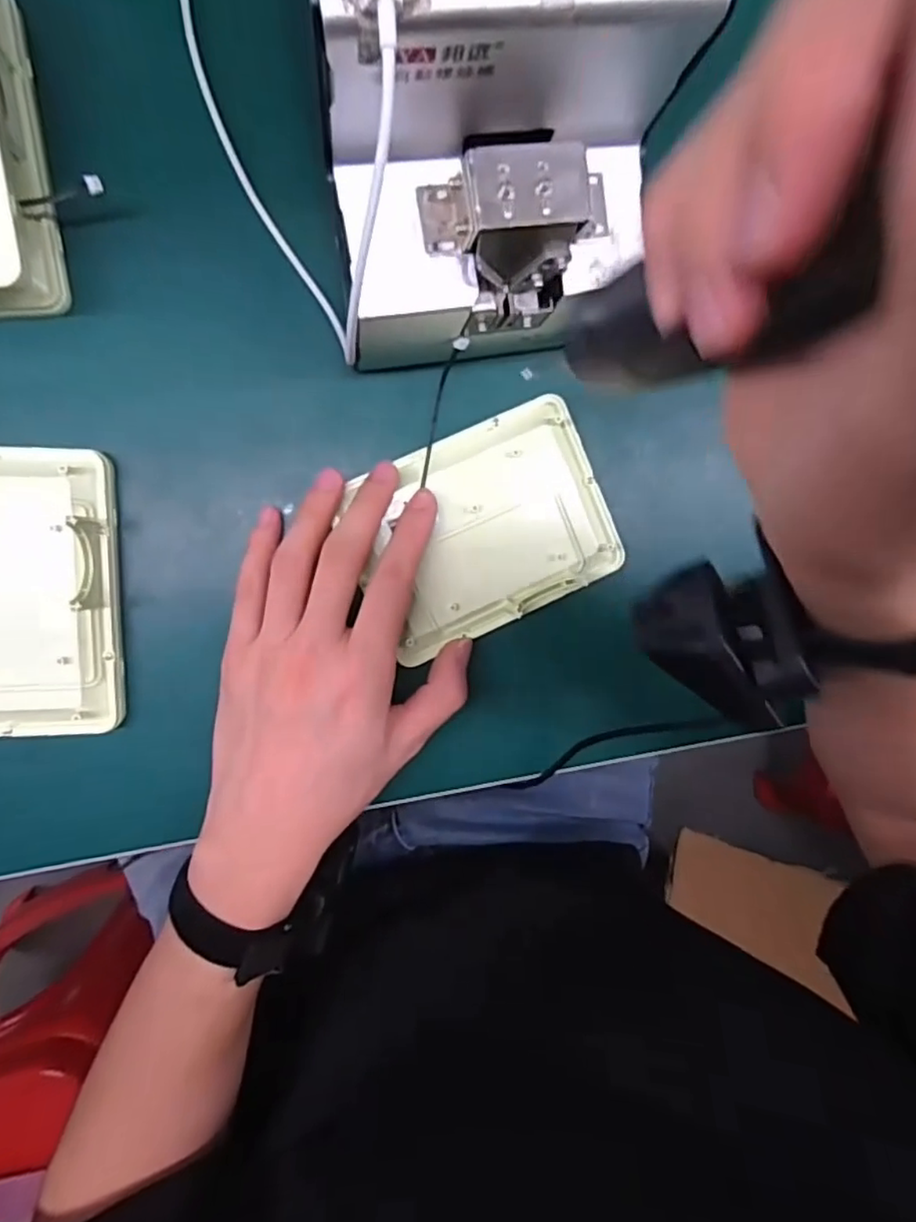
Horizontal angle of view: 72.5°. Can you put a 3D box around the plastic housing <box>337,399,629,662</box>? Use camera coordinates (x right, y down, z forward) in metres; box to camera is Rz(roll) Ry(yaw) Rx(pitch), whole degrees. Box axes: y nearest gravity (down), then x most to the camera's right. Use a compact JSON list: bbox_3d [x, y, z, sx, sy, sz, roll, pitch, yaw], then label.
[{"bbox_3d":[0.015,-0.042,0.319,0.122,0.012,0.097,-25,94,-6],"label":"plastic housing"}]

